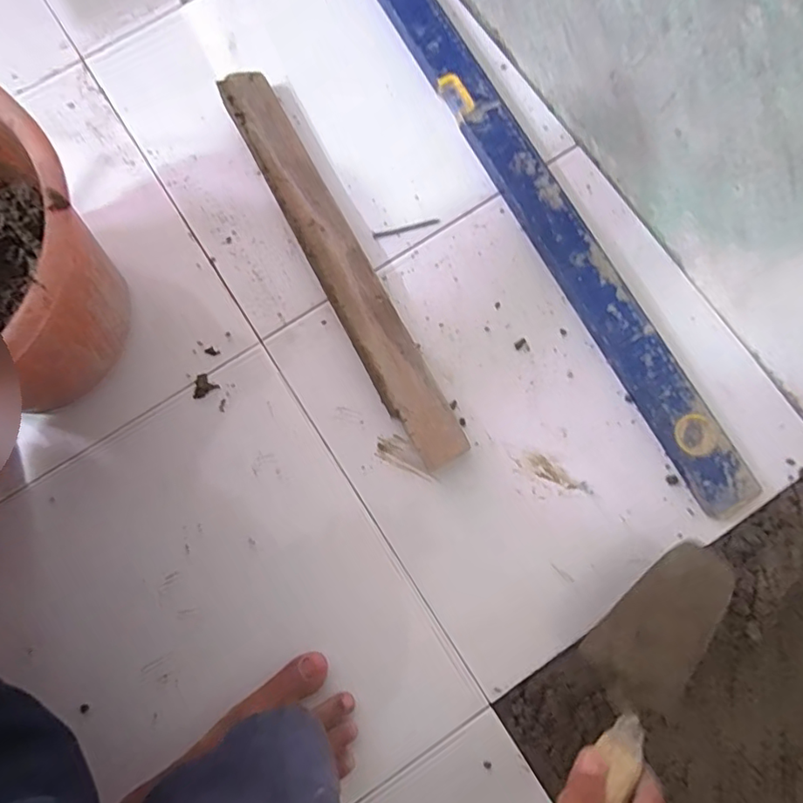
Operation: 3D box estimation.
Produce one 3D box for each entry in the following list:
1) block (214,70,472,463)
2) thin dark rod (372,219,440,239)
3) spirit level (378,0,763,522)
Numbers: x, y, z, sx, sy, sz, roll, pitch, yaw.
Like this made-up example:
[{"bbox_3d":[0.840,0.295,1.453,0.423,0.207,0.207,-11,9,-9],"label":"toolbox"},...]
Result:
[{"bbox_3d":[-0.064,-0.140,0.547,0.052,0.040,0.450,-28,80,-4],"label":"block"},{"bbox_3d":[0.005,-0.183,0.574,0.071,0.005,0.007,-16,79,-2],"label":"thin dark rod"},{"bbox_3d":[0.082,-0.319,0.587,0.063,0.025,0.951,-28,80,-4],"label":"spirit level"}]

